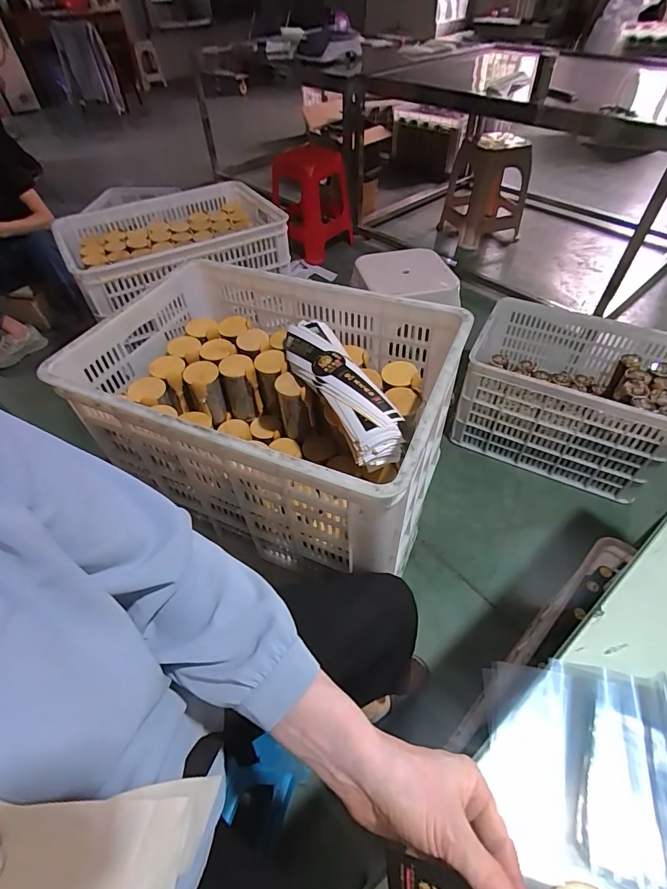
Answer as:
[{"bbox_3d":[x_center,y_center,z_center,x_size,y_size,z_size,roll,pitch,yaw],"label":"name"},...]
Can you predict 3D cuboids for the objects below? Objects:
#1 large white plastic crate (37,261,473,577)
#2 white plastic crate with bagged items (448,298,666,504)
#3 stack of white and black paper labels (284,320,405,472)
[{"bbox_3d":[-0.109,-0.072,0.803,0.605,0.293,0.417,18,53,17],"label":"large white plastic crate"},{"bbox_3d":[0.755,-0.173,1.375,0.591,0.331,0.460,21,53,20],"label":"white plastic crate with bagged items"},{"bbox_3d":[0.006,-0.110,0.744,0.109,0.050,0.349,-23,52,-16],"label":"stack of white and black paper labels"}]

